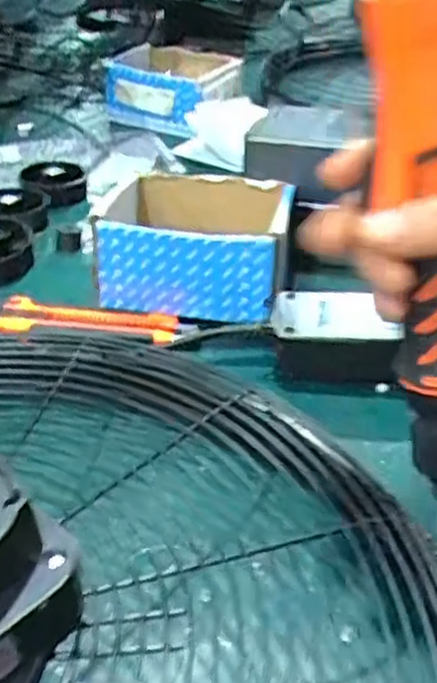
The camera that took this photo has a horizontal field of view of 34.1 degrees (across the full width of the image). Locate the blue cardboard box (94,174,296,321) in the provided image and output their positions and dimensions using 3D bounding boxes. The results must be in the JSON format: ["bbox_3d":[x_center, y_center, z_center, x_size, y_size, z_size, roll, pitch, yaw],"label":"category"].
[{"bbox_3d":[-0.021,-0.078,0.549,0.139,0.075,0.121,7,37,8],"label":"blue cardboard box"}]

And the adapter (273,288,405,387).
[{"bbox_3d":[0.080,-0.003,0.480,0.088,0.044,0.051,4,37,5],"label":"adapter"}]

